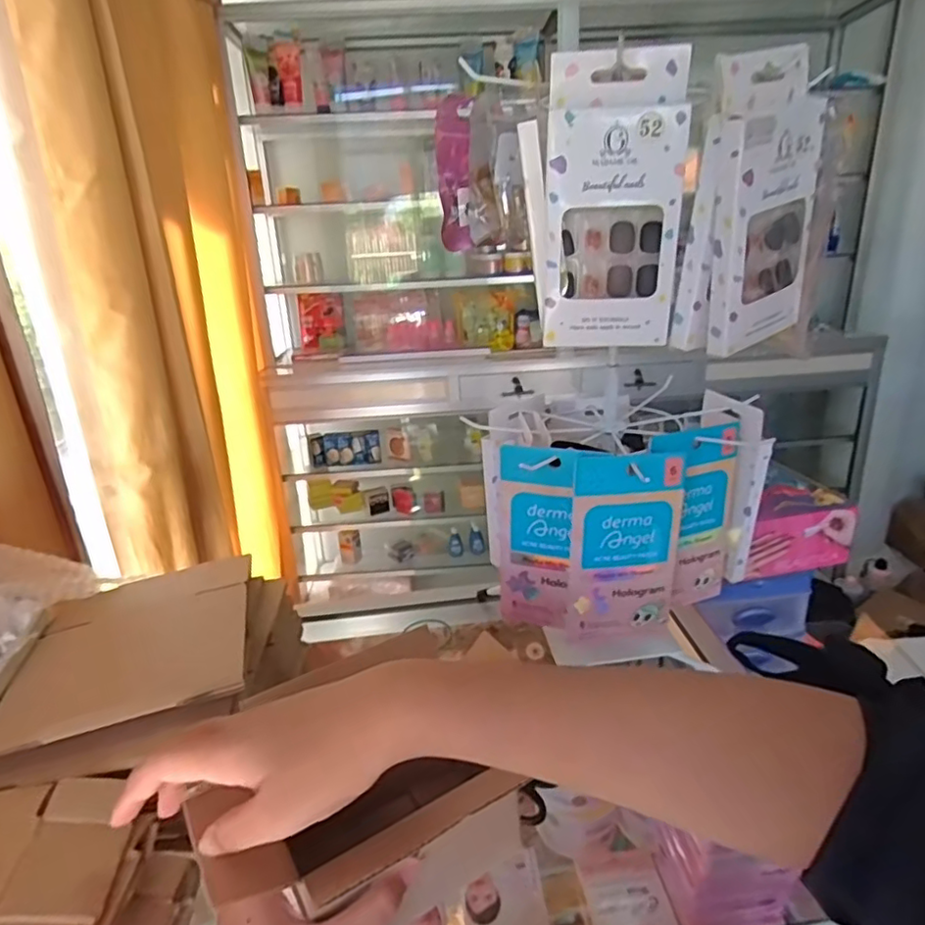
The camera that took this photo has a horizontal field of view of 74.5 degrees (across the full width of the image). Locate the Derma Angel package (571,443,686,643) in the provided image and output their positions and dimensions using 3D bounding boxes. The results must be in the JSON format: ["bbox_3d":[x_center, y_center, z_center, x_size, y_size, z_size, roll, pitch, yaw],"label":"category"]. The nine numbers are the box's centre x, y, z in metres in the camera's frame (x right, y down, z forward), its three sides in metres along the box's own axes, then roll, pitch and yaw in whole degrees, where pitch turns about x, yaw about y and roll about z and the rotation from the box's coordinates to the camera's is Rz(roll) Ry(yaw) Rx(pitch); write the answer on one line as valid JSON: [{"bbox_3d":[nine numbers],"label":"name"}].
[{"bbox_3d":[0.117,0.057,0.427,0.087,0.134,0.014,-5,19,-6],"label":"Derma Angel package"}]

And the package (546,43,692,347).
[{"bbox_3d":[0.079,-0.134,0.319,0.068,0.138,0.015,1,22,10],"label":"package"}]

